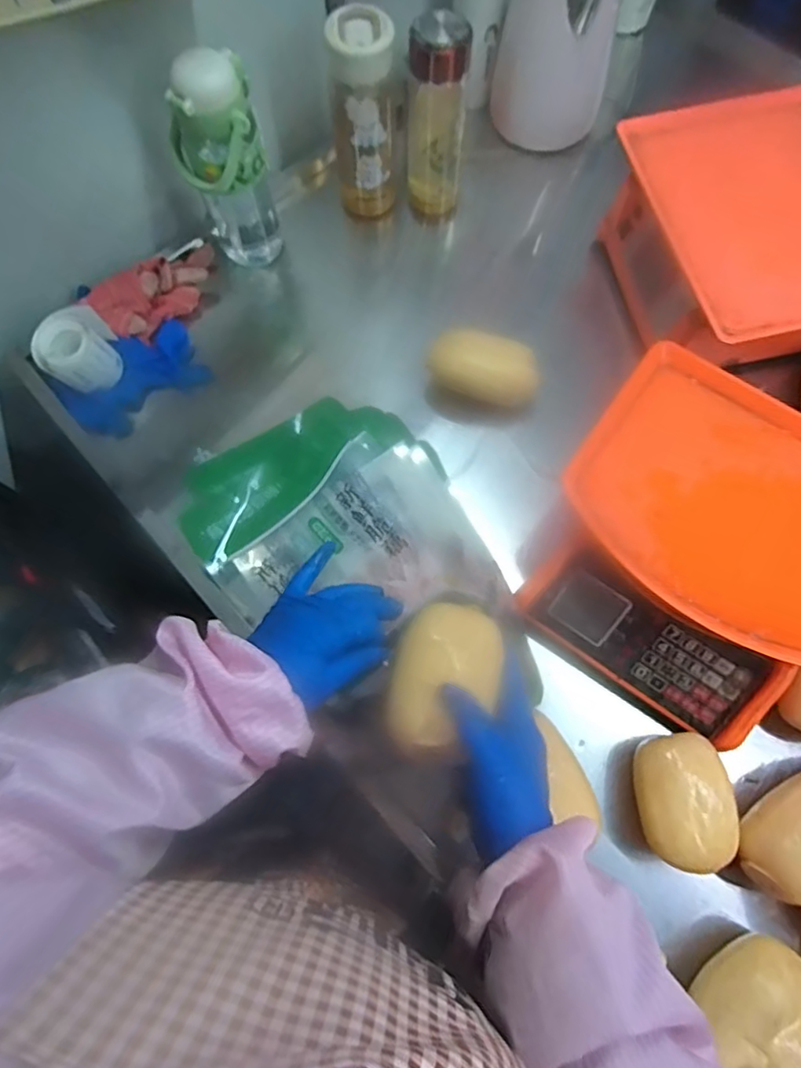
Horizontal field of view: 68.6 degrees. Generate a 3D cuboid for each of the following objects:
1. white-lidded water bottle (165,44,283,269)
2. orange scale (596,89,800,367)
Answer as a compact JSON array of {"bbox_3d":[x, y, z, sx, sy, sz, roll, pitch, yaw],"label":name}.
[{"bbox_3d":[-0.196,-0.410,0.668,0.093,0.235,0.099,-19,71,-5],"label":"white-lidded water bottle"},{"bbox_3d":[0.382,-0.320,0.660,0.241,0.127,0.285,-12,71,-3],"label":"orange scale"}]

